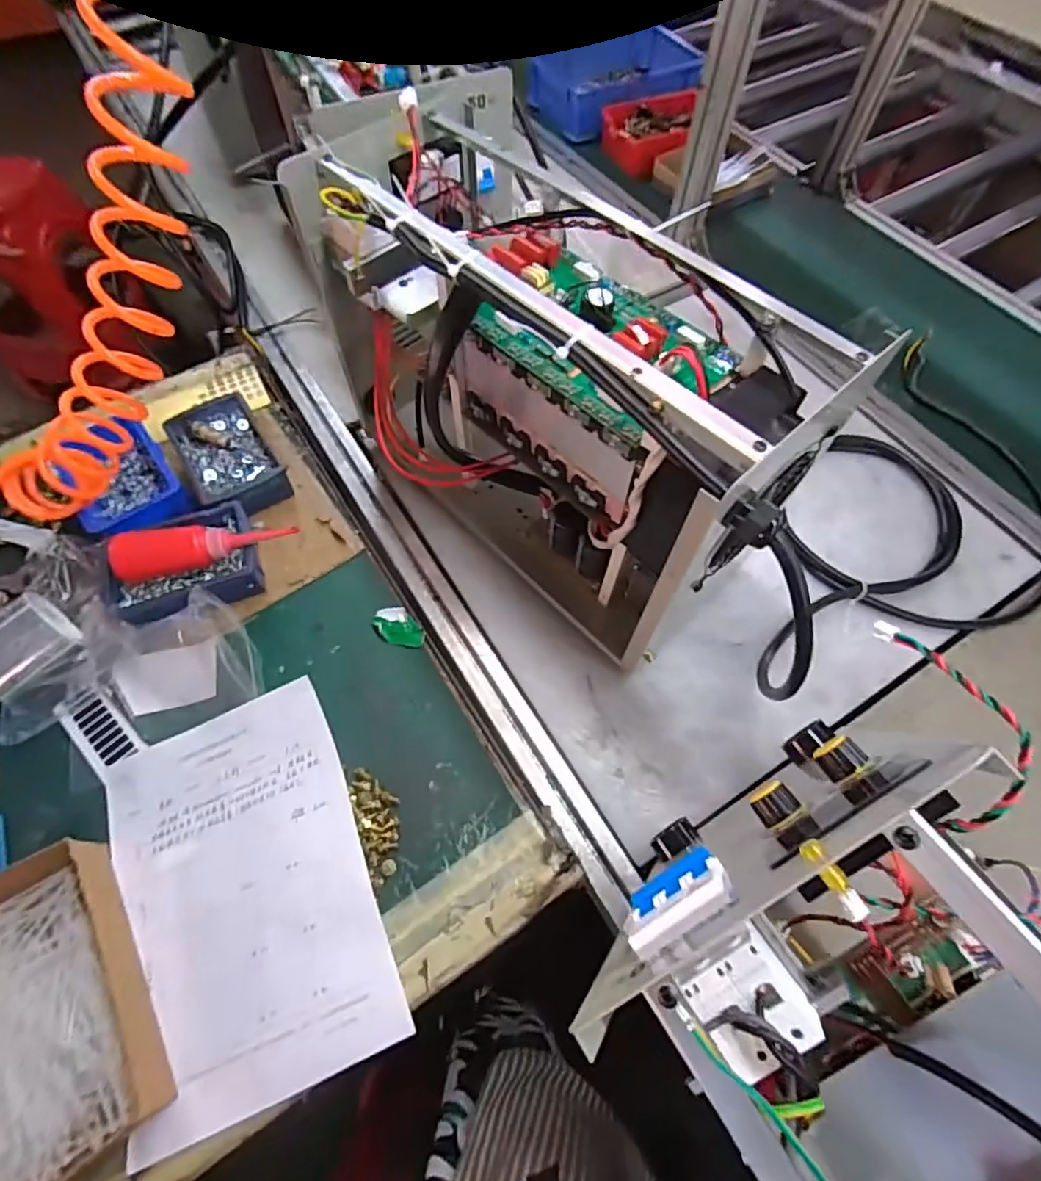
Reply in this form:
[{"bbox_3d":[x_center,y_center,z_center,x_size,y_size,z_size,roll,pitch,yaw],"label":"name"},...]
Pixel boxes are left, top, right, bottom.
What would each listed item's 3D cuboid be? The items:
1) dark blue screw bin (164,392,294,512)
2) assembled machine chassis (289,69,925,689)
[{"bbox_3d":[-0.332,-0.150,0.642,0.092,0.047,0.161,-29,66,-17],"label":"dark blue screw bin"},{"bbox_3d":[0.037,-0.201,0.550,0.472,0.296,0.255,41,67,18],"label":"assembled machine chassis"}]

